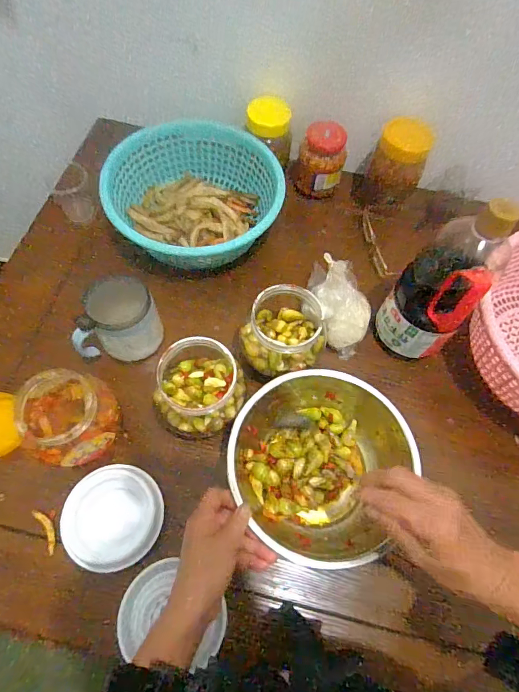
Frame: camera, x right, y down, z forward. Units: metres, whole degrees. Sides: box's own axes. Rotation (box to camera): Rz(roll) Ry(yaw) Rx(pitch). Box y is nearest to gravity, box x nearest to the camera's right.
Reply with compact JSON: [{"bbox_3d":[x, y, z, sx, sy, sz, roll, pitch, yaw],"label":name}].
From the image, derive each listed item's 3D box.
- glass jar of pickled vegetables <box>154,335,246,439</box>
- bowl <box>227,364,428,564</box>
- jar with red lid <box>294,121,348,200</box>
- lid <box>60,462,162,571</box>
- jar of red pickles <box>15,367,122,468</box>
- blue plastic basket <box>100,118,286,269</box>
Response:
[{"bbox_3d":[-0.067,0.052,0.494,0.093,0.099,0.094,1,64,-2],"label":"glass jar of pickled vegetables"},{"bbox_3d":[0.073,0.141,0.495,0.203,0.082,0.213,1,64,-2],"label":"bowl"},{"bbox_3d":[0.104,-0.307,0.696,0.075,0.111,0.069,1,64,-2],"label":"jar with red lid"},{"bbox_3d":[-0.168,0.195,0.468,0.109,0.017,0.107,1,64,-2],"label":"lid"},{"bbox_3d":[-0.207,0.080,0.461,0.084,0.107,0.086,1,64,-2],"label":"jar of red pickles"},{"bbox_3d":[-0.099,-0.234,0.654,0.267,0.084,0.252,1,64,-2],"label":"blue plastic basket"}]

